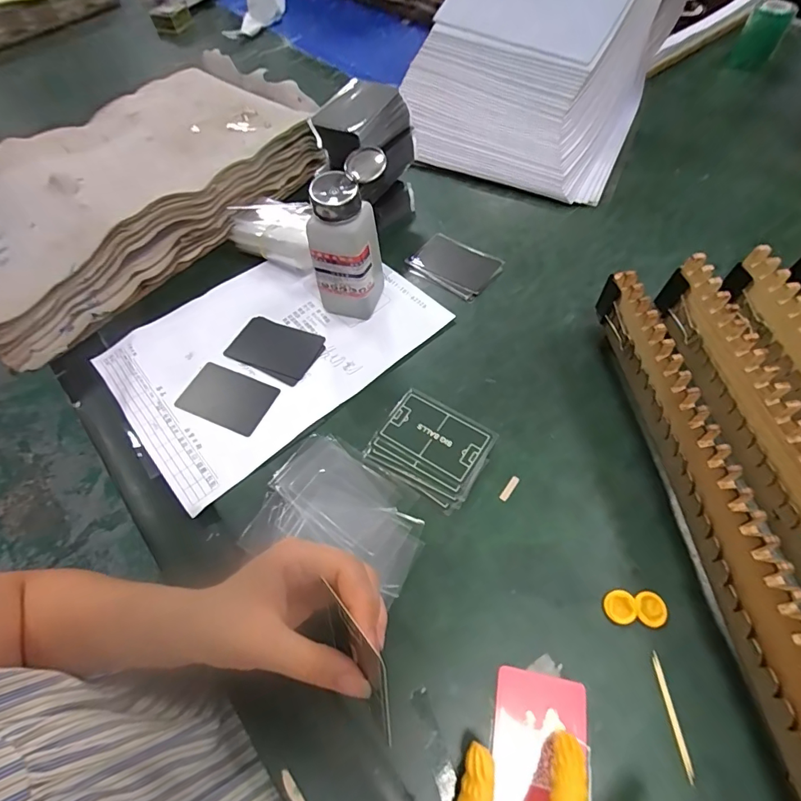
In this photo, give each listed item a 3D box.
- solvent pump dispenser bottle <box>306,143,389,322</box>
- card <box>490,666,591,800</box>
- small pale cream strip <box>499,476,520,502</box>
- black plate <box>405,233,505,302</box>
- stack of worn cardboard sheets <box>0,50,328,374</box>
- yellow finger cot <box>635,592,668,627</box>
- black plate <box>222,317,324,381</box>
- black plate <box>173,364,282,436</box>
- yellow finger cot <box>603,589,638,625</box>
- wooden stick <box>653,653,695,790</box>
[{"bbox_3d":[-0.046,-0.143,0.407,0.053,0.138,0.075,27,65,17],"label":"solvent pump dispenser bottle"},{"bbox_3d":[0.082,0.212,0.260,0.054,0.004,0.086,7,61,8],"label":"card"},{"bbox_3d":[0.086,0.069,0.346,0.006,0.004,0.023,34,68,20],"label":"small pale cream strip"},{"bbox_3d":[0.056,-0.147,0.474,0.093,0.009,0.062,34,68,20],"label":"black plate"},{"bbox_3d":[-0.315,-0.261,0.518,0.255,0.082,0.448,36,68,21],"label":"stack of worn cardboard sheets"},{"bbox_3d":[0.169,0.139,0.294,0.019,0.004,0.021,0,60,3],"label":"yellow finger cot"},{"bbox_3d":[-0.122,-0.053,0.432,0.085,0.006,0.054,18,63,13],"label":"black plate"},{"bbox_3d":[-0.159,-0.002,0.405,0.084,0.004,0.053,21,64,14],"label":"black plate"},{"bbox_3d":[0.149,0.139,0.297,0.021,0.004,0.020,-2,60,3],"label":"yellow finger cot"},{"bbox_3d":[0.166,0.191,0.267,0.004,0.004,0.064,-5,60,1],"label":"wooden stick"}]

